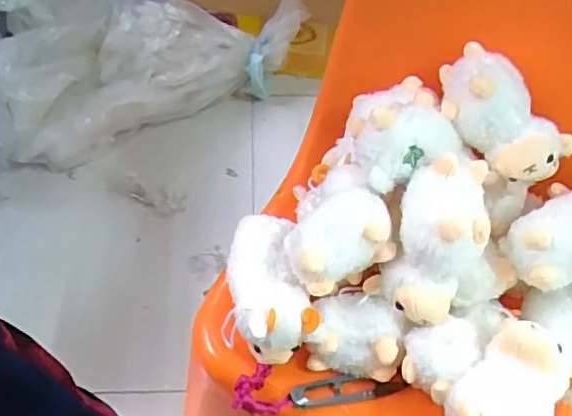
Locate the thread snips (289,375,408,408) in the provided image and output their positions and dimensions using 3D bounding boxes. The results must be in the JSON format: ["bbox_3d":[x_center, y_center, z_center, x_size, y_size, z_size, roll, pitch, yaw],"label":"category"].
[{"bbox_3d":[0.051,0.146,0.481,0.102,0.010,0.023,-2,52,-18],"label":"thread snips"}]

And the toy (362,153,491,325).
[{"bbox_3d":[0.120,0.023,0.469,0.075,0.120,0.087,33,36,26],"label":"toy"}]

